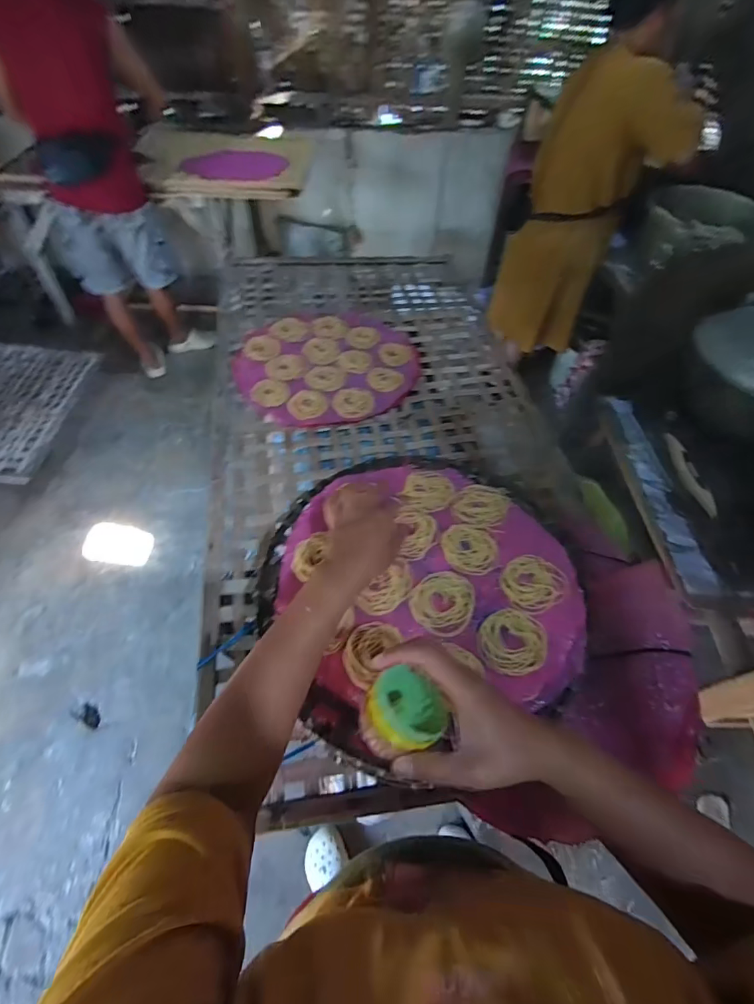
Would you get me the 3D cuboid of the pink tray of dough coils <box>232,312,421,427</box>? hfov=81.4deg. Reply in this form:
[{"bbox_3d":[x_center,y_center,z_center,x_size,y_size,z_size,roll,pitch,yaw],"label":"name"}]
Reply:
[{"bbox_3d":[-0.095,-0.284,0.884,0.367,0.032,0.336,-8,55,-9],"label":"pink tray of dough coils"}]

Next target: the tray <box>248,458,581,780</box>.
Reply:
[{"bbox_3d":[0.059,0.096,0.566,0.385,0.053,0.376,1,54,-2],"label":"tray"}]

